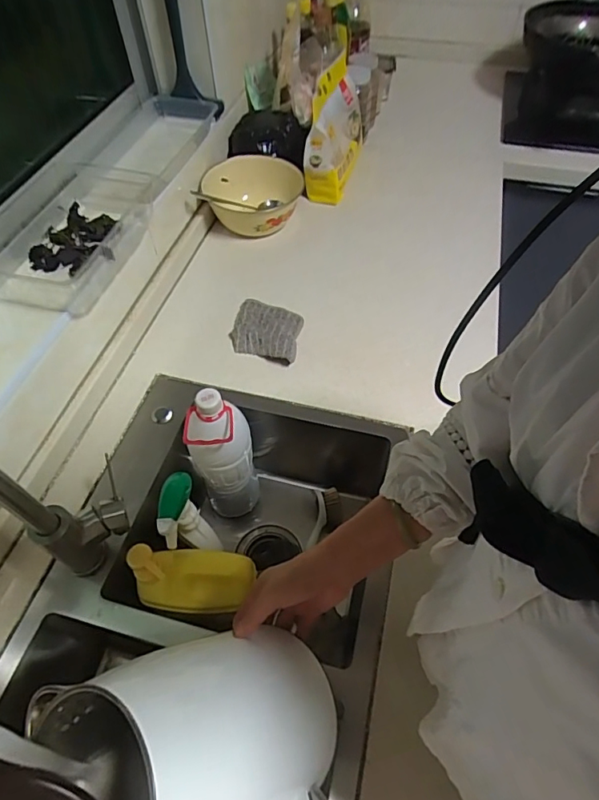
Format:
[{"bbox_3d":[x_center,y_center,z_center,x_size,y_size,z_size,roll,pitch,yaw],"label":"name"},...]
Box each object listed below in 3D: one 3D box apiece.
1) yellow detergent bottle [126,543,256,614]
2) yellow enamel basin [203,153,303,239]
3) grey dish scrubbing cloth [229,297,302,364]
[{"bbox_3d":[-0.127,0.209,0.574,0.140,0.075,0.072,-2,55,-1],"label":"yellow detergent bottle"},{"bbox_3d":[-0.093,-0.413,0.984,0.207,0.109,0.187,-5,55,-3],"label":"yellow enamel basin"},{"bbox_3d":[-0.054,-0.121,0.801,0.119,0.034,0.122,10,56,8],"label":"grey dish scrubbing cloth"}]

